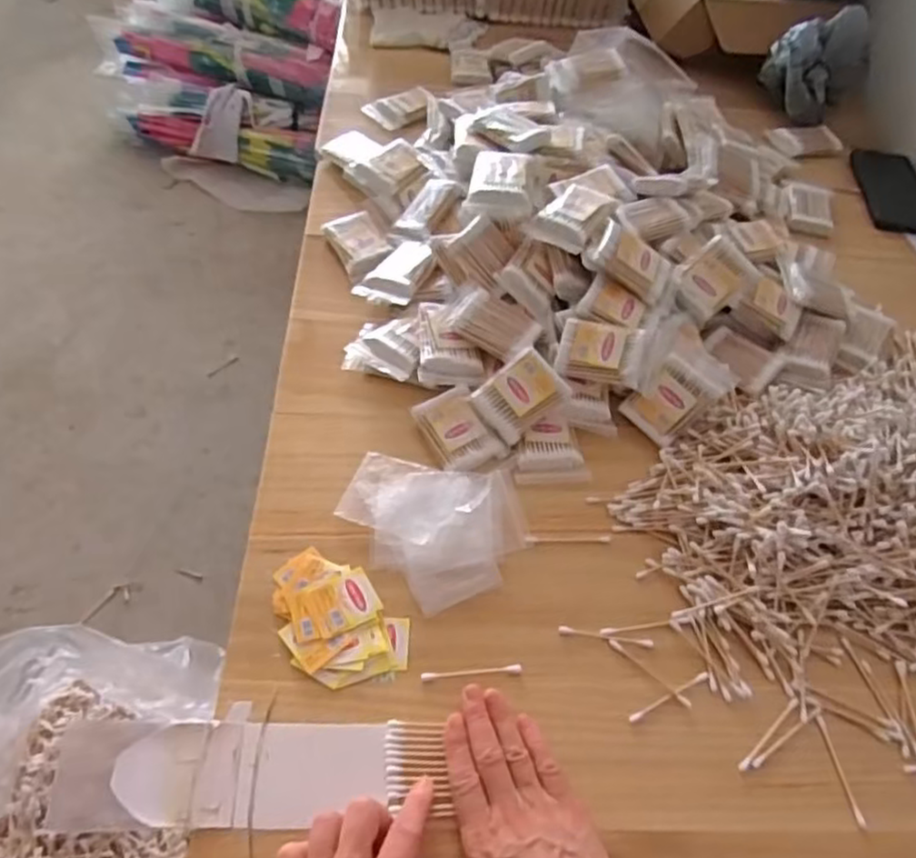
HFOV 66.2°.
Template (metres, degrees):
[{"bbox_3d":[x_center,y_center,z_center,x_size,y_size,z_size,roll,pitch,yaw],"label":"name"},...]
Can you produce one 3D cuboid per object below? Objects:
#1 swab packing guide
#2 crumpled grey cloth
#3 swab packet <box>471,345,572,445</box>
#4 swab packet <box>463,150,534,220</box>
[{"bbox_3d":[-0.146,0.213,0.441,0.194,0.021,0.065,2,54,-4],"label":"swab packing guide"},{"bbox_3d":[0.458,-0.469,0.902,0.117,0.108,0.070,27,56,13],"label":"crumpled grey cloth"},{"bbox_3d":[0.053,-0.029,0.595,0.071,0.017,0.055,-44,80,-3],"label":"swab packet"},{"bbox_3d":[0.040,-0.233,0.666,0.061,0.020,0.070,6,54,-1],"label":"swab packet"}]

